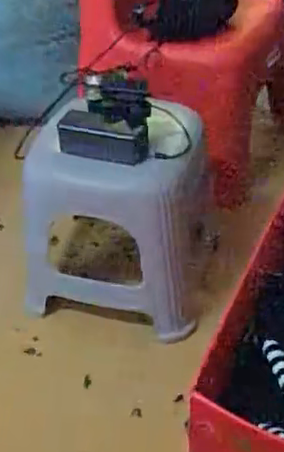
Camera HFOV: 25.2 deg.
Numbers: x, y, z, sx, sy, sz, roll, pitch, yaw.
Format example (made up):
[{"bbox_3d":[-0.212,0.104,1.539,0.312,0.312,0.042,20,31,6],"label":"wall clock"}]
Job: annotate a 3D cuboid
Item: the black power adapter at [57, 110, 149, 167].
[{"bbox_3d":[-0.063,-0.133,0.983,0.147,0.054,0.046,17,45,22],"label":"black power adapter"}]

